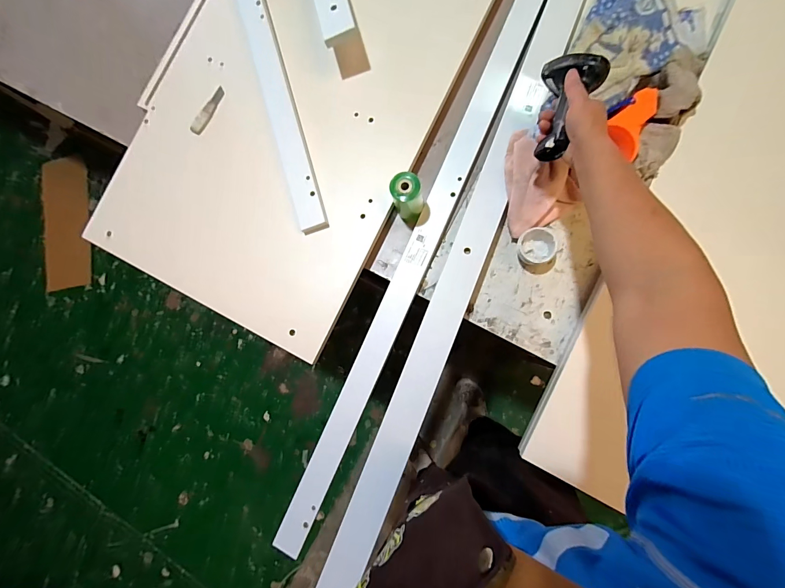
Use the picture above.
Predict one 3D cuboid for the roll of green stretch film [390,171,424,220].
[{"bbox_3d":[0.026,-0.165,0.598,0.048,0.090,0.050,-1,83,9],"label":"roll of green stretch film"}]

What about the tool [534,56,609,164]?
[{"bbox_3d":[0.238,-0.254,0.480,0.071,0.057,0.145,11,87,8],"label":"tool"}]

